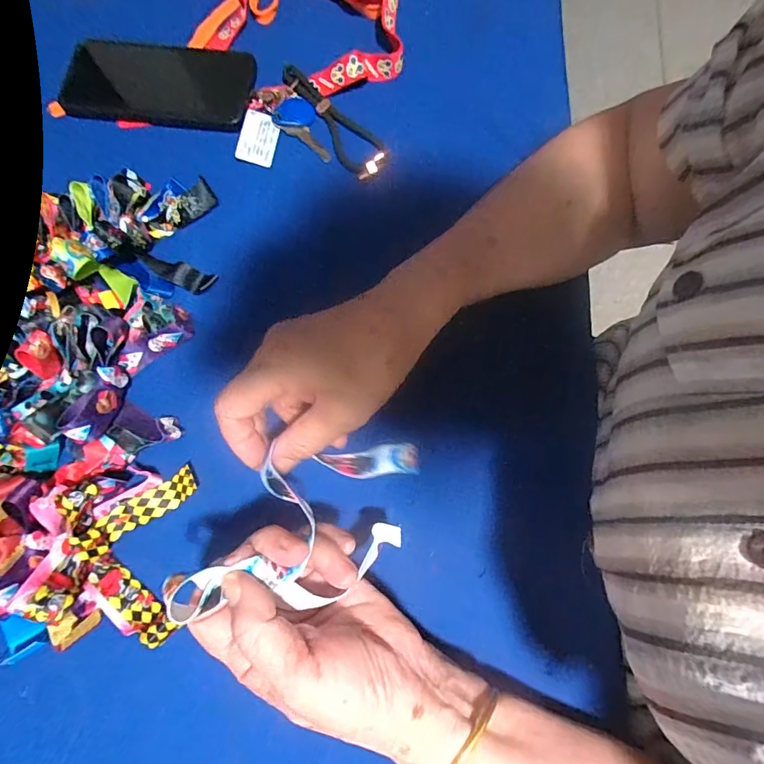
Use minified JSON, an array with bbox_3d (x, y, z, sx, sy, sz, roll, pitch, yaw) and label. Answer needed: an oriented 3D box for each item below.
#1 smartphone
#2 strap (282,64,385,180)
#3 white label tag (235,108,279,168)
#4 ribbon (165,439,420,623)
[{"bbox_3d":[-0.197,-0.269,0.404,0.162,0.014,0.080,5,75,2],"label":"smartphone"},{"bbox_3d":[-0.042,-0.231,0.393,0.038,0.009,0.127,-35,78,-8],"label":"strap"},{"bbox_3d":[-0.107,-0.212,0.391,0.031,0.006,0.047,9,75,2],"label":"white label tag"},{"bbox_3d":[-0.040,0.083,0.276,0.086,0.026,0.177,48,42,11],"label":"ribbon"}]

